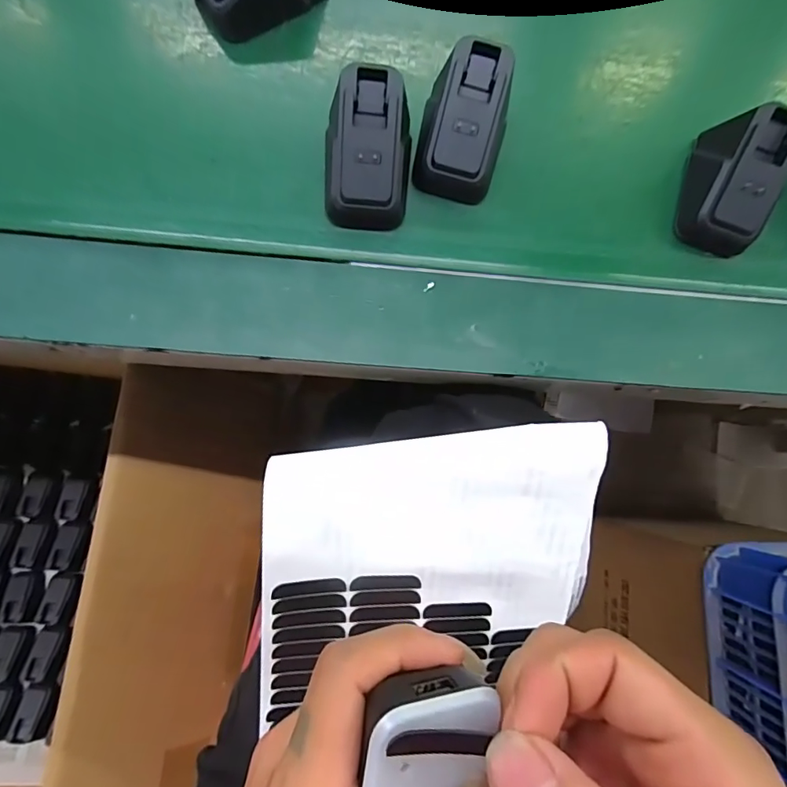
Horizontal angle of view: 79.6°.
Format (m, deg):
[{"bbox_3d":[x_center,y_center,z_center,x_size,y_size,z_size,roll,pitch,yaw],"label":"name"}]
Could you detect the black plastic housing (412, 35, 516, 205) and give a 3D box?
[{"bbox_3d":[0.038,-0.138,0.243,0.043,0.040,0.060,17,82,-2],"label":"black plastic housing"}]

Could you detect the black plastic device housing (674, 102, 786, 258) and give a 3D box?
[{"bbox_3d":[0.183,-0.115,0.253,0.044,0.038,0.067,12,82,-3],"label":"black plastic device housing"}]

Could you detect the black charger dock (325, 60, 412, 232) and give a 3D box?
[{"bbox_3d":[-0.011,-0.120,0.236,0.041,0.039,0.062,7,82,-4],"label":"black charger dock"}]

